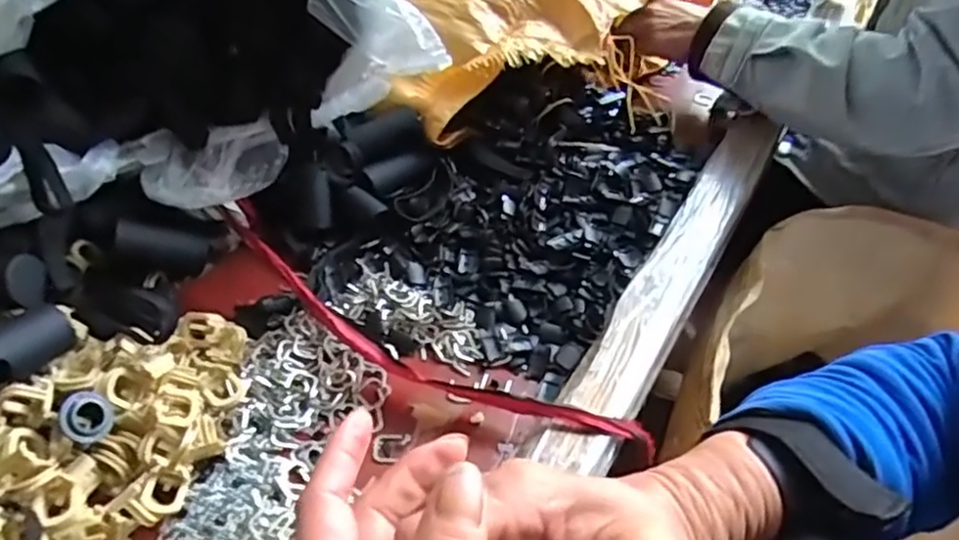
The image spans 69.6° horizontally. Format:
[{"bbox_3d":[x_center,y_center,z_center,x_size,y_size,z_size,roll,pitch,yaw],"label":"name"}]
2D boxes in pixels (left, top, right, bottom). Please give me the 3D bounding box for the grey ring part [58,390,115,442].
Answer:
[{"bbox_3d":[-0.209,0.079,0.367,0.025,0.010,0.028,-3,62,-49],"label":"grey ring part"}]

